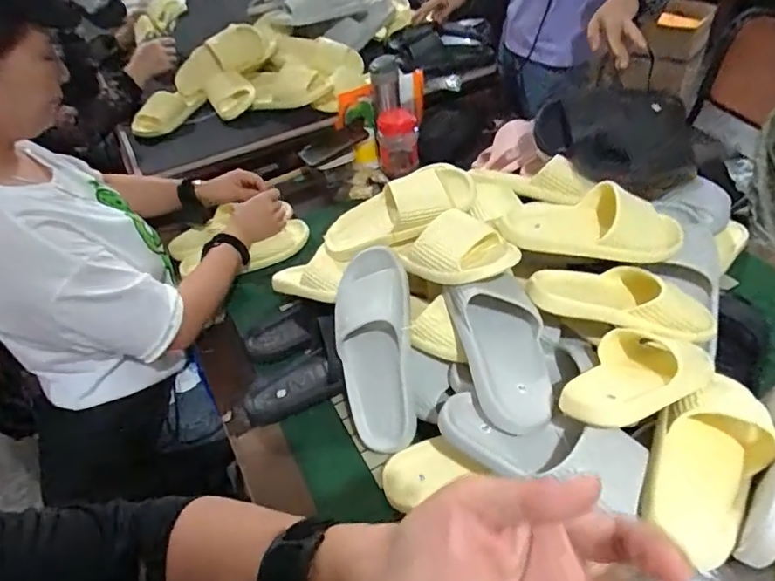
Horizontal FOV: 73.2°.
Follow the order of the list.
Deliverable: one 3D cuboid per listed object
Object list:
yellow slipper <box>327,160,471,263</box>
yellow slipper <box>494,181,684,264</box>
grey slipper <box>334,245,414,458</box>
[{"bbox_3d":[0.011,-0.125,0.807,0.244,0.065,0.106,-23,41,22],"label":"yellow slipper"},{"bbox_3d":[0.287,-0.097,0.734,0.246,0.066,0.091,3,47,9],"label":"yellow slipper"},{"bbox_3d":[-0.019,0.074,0.718,0.103,0.072,0.283,-5,77,1],"label":"grey slipper"}]

